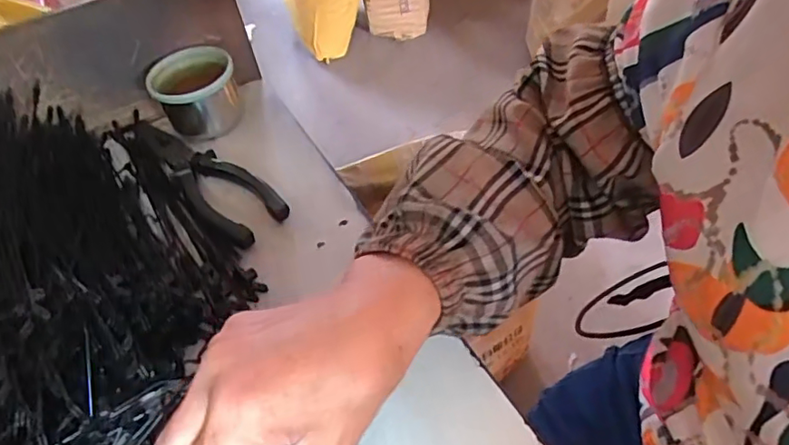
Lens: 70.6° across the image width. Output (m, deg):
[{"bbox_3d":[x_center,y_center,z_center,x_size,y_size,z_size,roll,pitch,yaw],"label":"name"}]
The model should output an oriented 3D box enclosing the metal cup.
[{"bbox_3d":[-0.168,-0.110,0.474,0.069,0.047,0.070,-3,49,4],"label":"metal cup"}]

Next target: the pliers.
[{"bbox_3d":[-0.160,-0.050,0.442,0.052,0.016,0.205,-36,55,-22],"label":"pliers"}]

